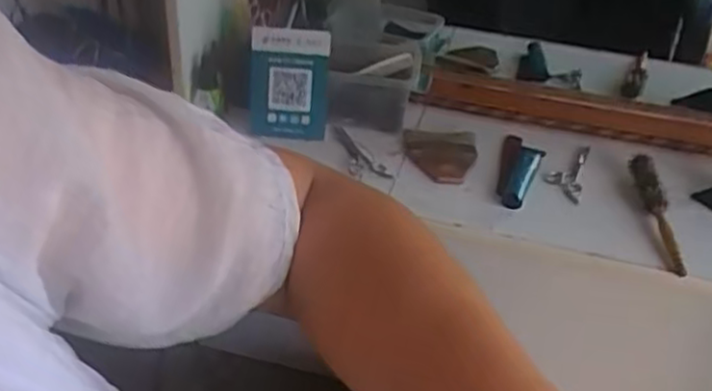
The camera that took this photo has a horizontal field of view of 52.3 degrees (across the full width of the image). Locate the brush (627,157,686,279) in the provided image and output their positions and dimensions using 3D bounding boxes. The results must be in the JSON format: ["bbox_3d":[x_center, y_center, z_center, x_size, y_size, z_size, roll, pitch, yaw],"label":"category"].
[{"bbox_3d":[0.424,0.010,1.023,0.028,0.052,0.260,5,34,1],"label":"brush"}]

